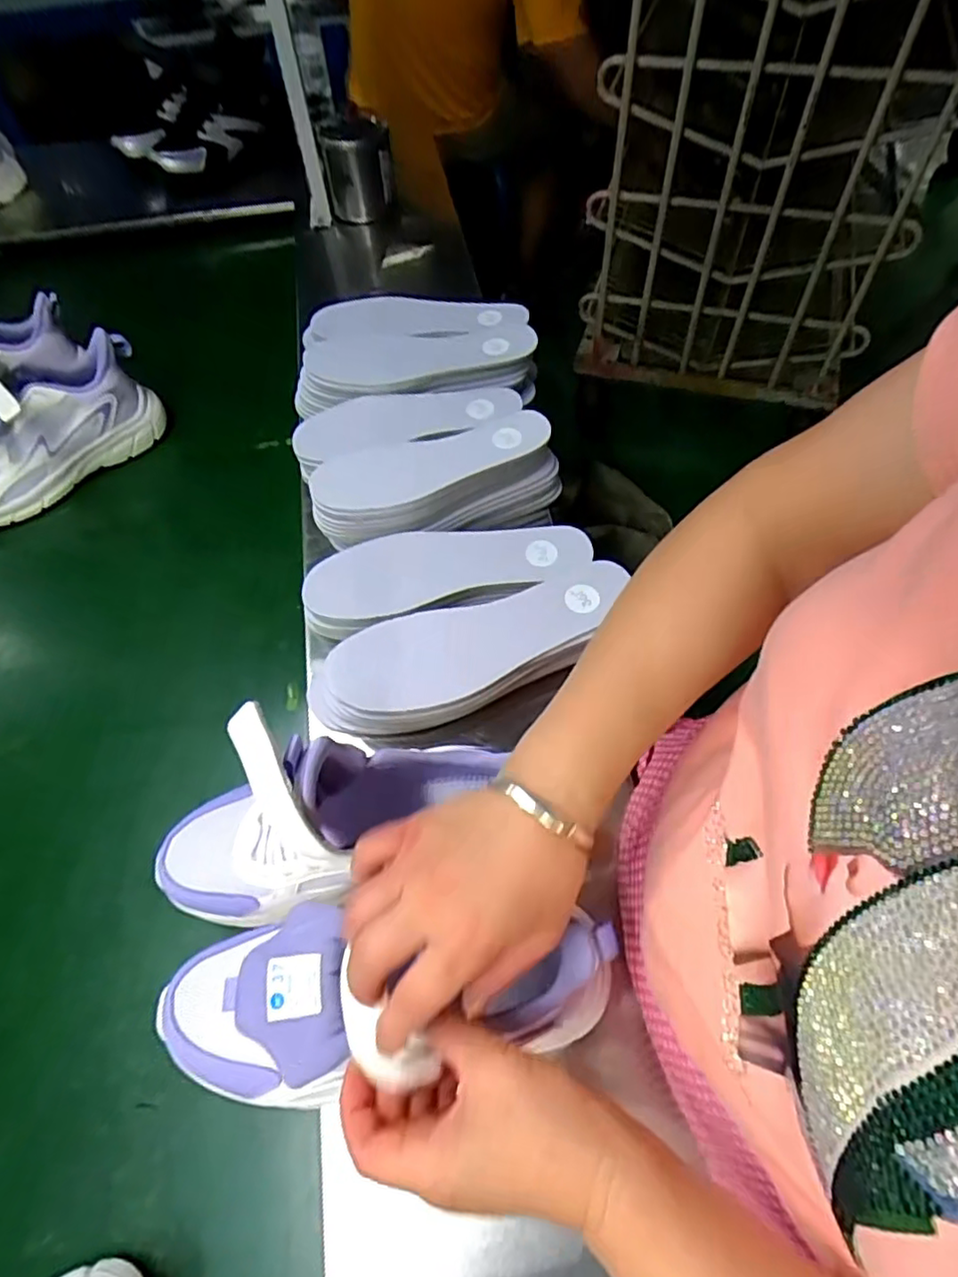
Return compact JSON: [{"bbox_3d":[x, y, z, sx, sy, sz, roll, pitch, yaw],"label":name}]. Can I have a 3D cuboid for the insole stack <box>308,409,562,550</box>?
[{"bbox_3d":[-0.037,-0.137,0.578,0.219,0.072,0.081,-15,58,-6],"label":"insole stack"}]

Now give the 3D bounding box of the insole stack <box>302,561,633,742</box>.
[{"bbox_3d":[-0.003,0.012,0.471,0.245,0.042,0.086,-20,59,-9],"label":"insole stack"}]

